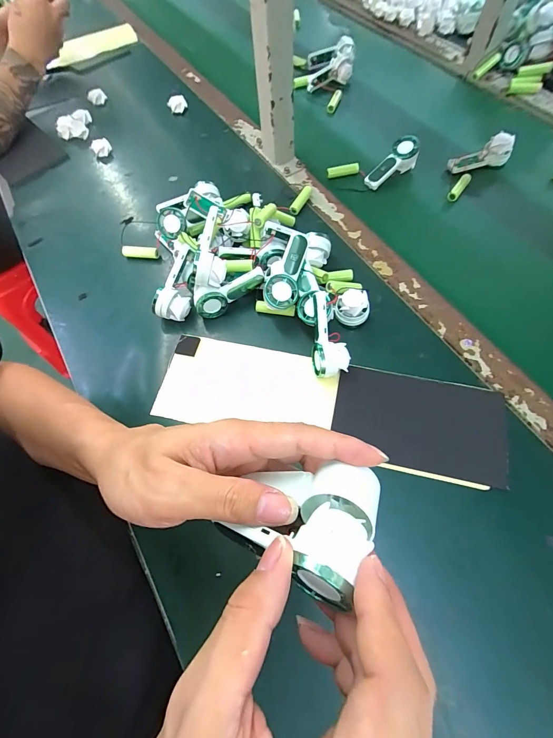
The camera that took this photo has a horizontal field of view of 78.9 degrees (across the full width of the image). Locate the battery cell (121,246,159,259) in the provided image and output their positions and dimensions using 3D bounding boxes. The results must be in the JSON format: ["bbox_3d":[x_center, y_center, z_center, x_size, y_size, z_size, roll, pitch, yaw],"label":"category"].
[{"bbox_3d":[-0.202,-0.173,0.498,0.057,0.013,0.011,5,66,5],"label":"battery cell"}]

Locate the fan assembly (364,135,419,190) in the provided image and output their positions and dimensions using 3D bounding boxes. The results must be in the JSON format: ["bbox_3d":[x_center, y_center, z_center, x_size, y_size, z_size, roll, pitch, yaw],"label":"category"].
[{"bbox_3d":[0.184,-0.325,0.536,0.095,0.036,0.037,-40,69,1],"label":"fan assembly"}]

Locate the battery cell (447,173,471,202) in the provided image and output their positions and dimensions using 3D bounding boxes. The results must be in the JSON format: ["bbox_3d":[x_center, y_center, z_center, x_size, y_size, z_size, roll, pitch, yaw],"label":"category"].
[{"bbox_3d":[0.282,-0.280,0.517,0.015,0.014,0.056,35,72,17],"label":"battery cell"}]

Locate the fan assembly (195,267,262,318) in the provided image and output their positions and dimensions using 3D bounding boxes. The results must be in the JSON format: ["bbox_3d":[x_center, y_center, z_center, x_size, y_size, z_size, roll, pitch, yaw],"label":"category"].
[{"bbox_3d":[-0.061,-0.098,0.435,0.092,0.044,0.024,-23,67,-8],"label":"fan assembly"}]

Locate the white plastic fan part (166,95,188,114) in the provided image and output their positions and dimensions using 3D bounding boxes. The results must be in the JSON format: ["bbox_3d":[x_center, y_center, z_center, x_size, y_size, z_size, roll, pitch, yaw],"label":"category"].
[{"bbox_3d":[-0.198,-0.526,0.667,0.037,0.024,0.021,-21,66,-7],"label":"white plastic fan part"}]

